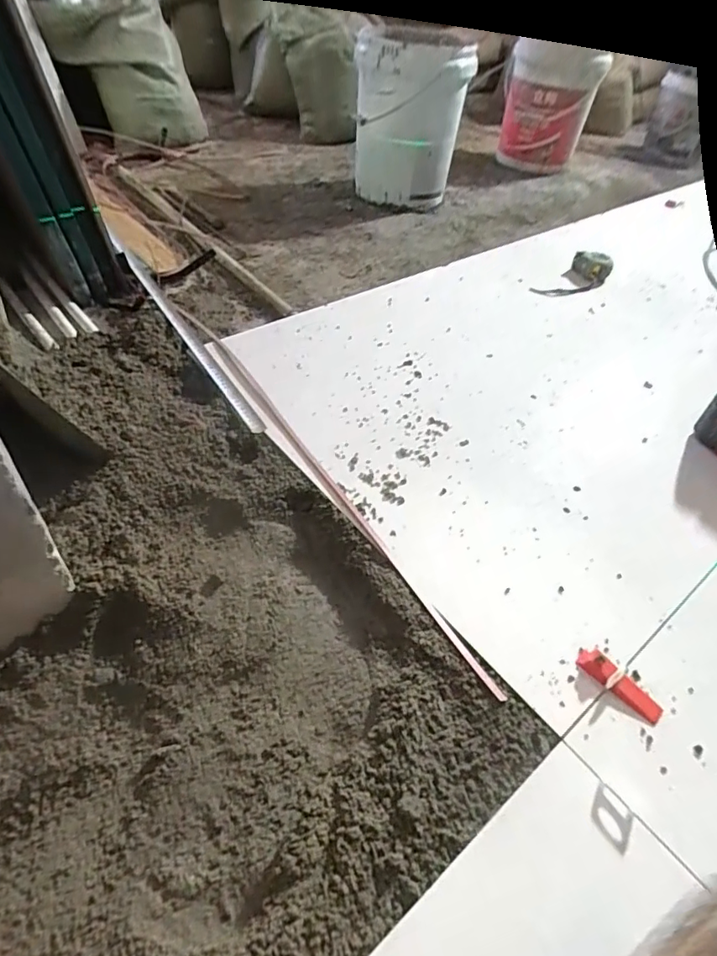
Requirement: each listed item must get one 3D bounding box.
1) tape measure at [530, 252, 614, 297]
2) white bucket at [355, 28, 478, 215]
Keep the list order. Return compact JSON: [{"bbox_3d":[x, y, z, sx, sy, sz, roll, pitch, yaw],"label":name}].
[{"bbox_3d":[0.485,-0.452,1.165,0.091,0.044,0.210,37,53,26],"label":"tape measure"},{"bbox_3d":[0.150,-1.102,1.629,0.329,0.409,0.329,5,46,-1],"label":"white bucket"}]

